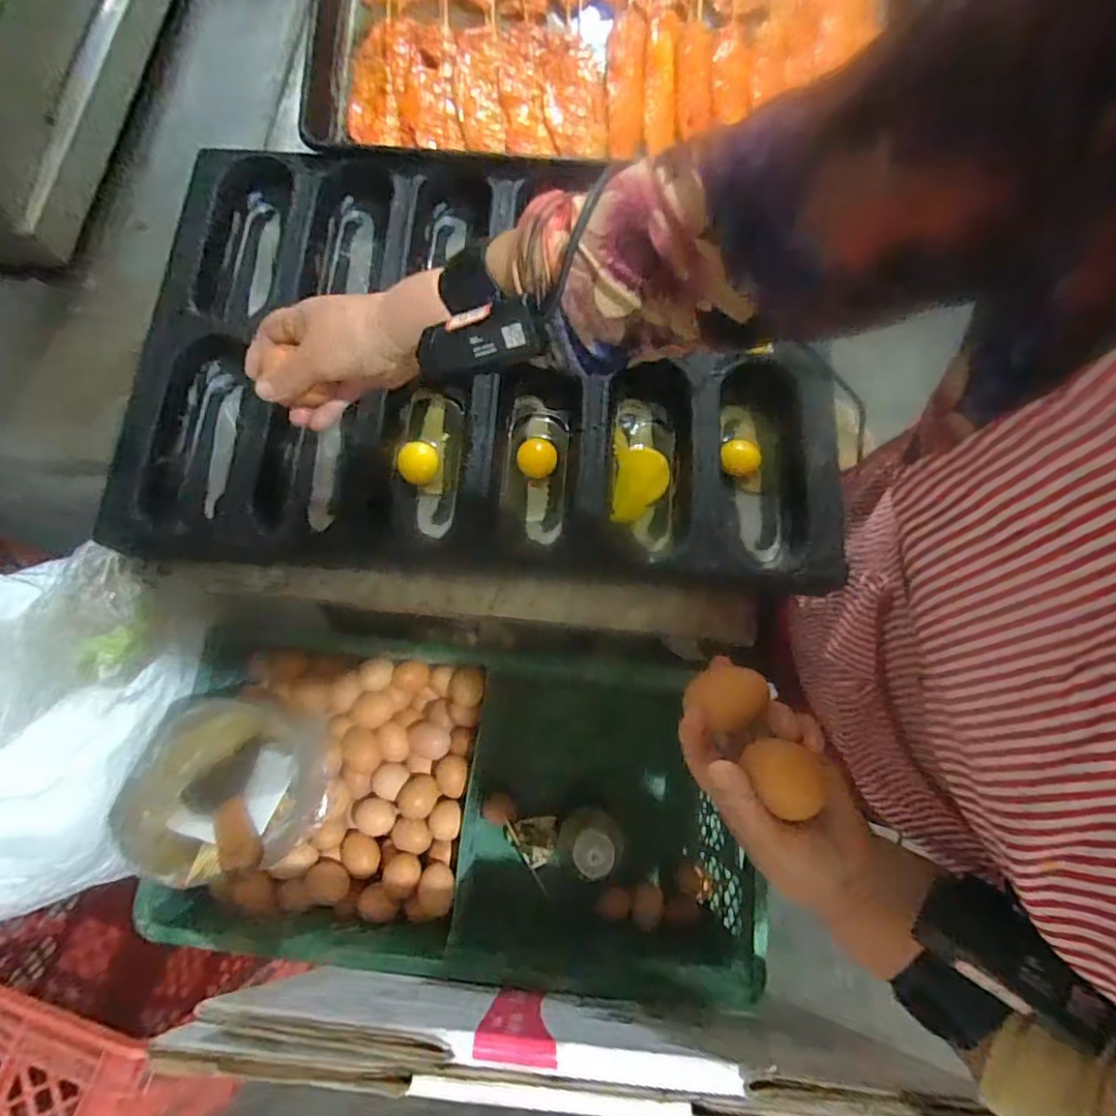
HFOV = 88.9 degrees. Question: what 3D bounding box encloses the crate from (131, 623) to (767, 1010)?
[{"bbox_3d":[-0.089,0.315,0.735,0.619,0.244,0.289,6,75,1],"label":"crate"}]

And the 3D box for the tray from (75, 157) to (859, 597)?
[{"bbox_3d":[-0.067,-0.182,0.512,0.599,0.058,0.389,4,75,0],"label":"tray"}]

